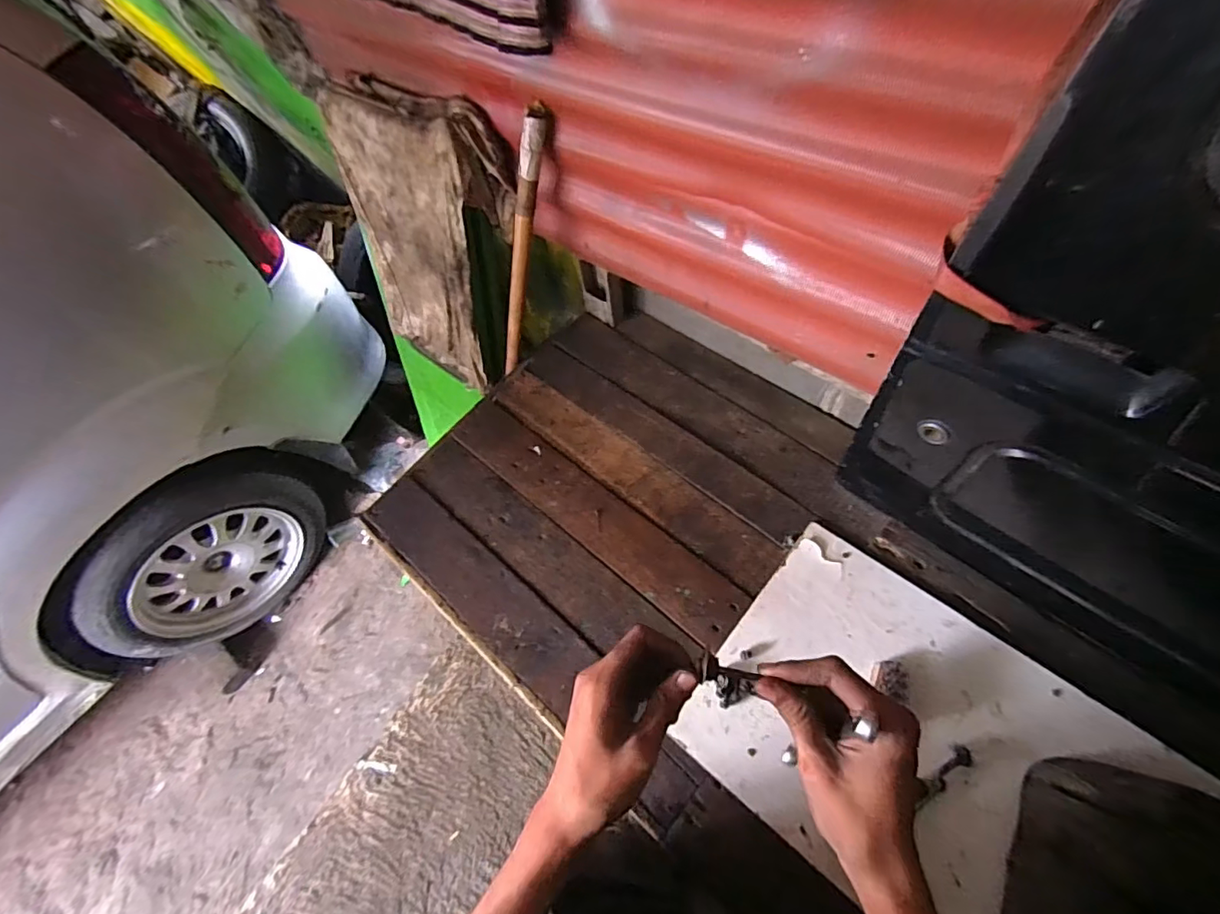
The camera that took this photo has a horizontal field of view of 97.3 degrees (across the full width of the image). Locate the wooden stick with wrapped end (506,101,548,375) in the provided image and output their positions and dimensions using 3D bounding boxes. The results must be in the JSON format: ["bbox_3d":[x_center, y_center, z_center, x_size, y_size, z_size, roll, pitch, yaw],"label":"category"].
[{"bbox_3d":[-0.147,-0.326,0.883,0.033,0.450,0.031,-28,59,-36],"label":"wooden stick with wrapped end"}]

